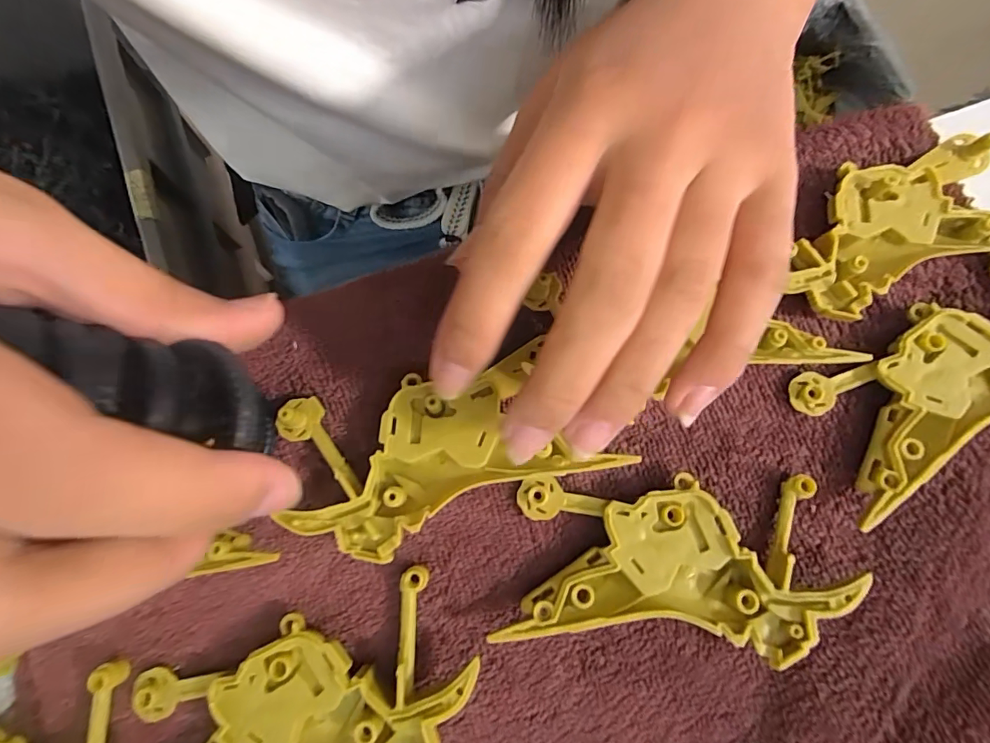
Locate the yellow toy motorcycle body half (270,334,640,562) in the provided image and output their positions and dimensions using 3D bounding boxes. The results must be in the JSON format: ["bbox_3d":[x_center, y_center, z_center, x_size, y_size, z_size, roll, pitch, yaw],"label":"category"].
[{"bbox_3d":[-0.015,0.023,0.144,0.096,0.010,0.049,-15,80,-2],"label":"yellow toy motorcycle body half"}]

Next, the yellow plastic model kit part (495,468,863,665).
[{"bbox_3d":[0.053,0.056,0.140,0.094,0.012,0.046,2,80,1],"label":"yellow plastic model kit part"}]

